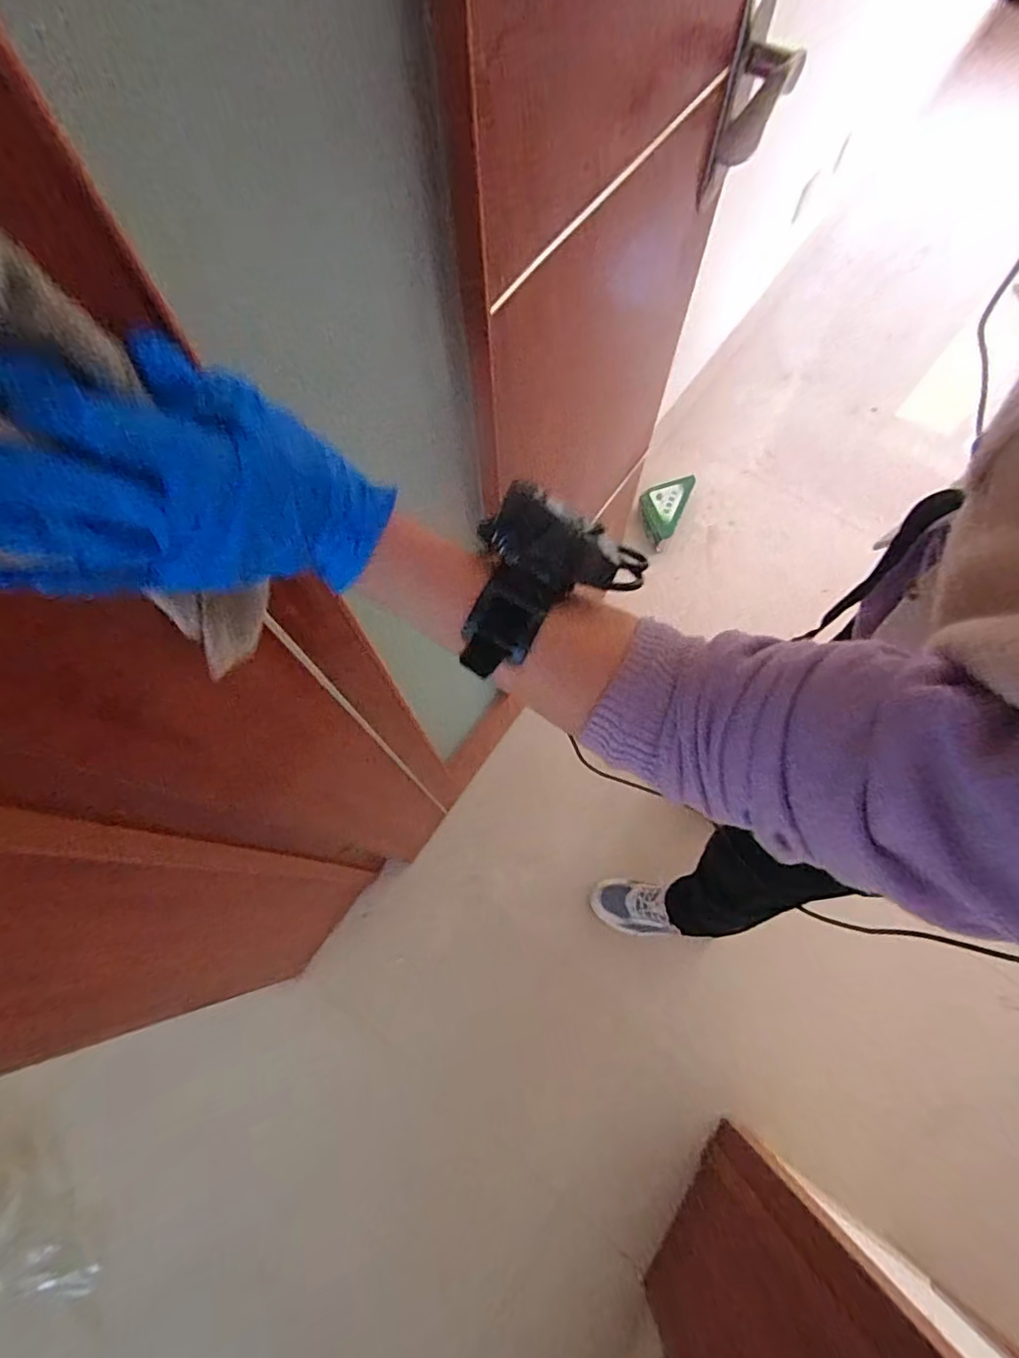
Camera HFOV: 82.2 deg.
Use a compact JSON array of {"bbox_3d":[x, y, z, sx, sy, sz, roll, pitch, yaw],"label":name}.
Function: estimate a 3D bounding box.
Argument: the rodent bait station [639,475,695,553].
[{"bbox_3d":[0.408,-0.462,1.575,0.116,0.053,0.216,22,71,10],"label":"rodent bait station"}]

